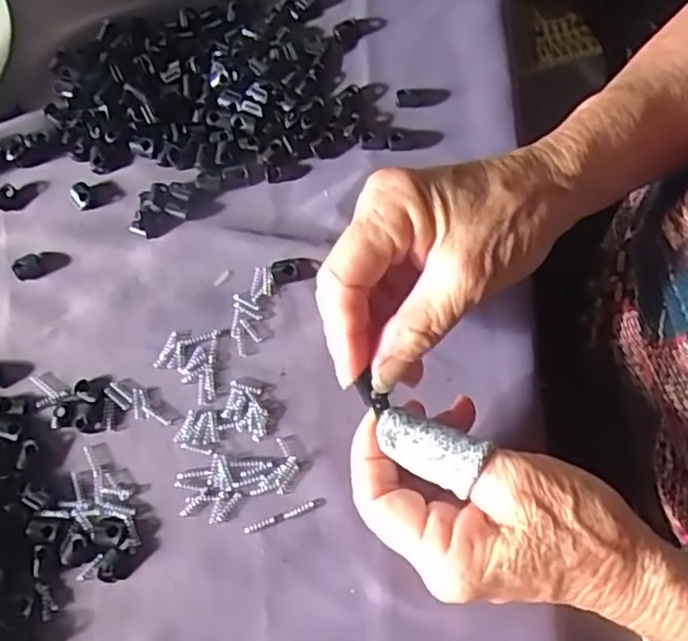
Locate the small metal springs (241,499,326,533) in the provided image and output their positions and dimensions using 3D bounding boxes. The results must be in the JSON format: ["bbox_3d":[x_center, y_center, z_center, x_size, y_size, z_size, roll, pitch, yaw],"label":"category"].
[{"bbox_3d":[-0.029,0.094,0.314,0.041,0.004,0.004,-20,74,-4],"label":"small metal springs"}]

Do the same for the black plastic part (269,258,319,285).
[{"bbox_3d":[-0.026,-0.027,0.348,0.024,0.006,0.013,-12,73,-1],"label":"black plastic part"}]

